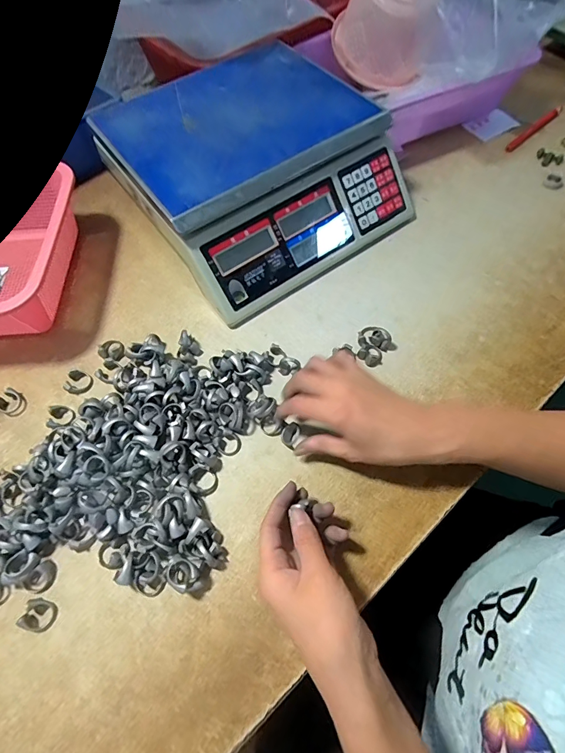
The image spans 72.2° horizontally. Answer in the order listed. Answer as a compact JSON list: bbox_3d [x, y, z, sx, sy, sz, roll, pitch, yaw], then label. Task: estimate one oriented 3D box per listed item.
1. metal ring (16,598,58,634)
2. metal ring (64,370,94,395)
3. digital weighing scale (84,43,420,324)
[{"bbox_3d":[-0.193,0.190,0.308,0.022,0.013,0.023,-1,61,2],"label":"metal ring"},{"bbox_3d":[-0.214,0.006,0.406,0.026,0.010,0.026,-1,61,2],"label":"metal ring"},{"bbox_3d":[-0.032,-0.249,0.478,0.277,0.114,0.292,-33,65,-15],"label":"digital weighing scale"}]

